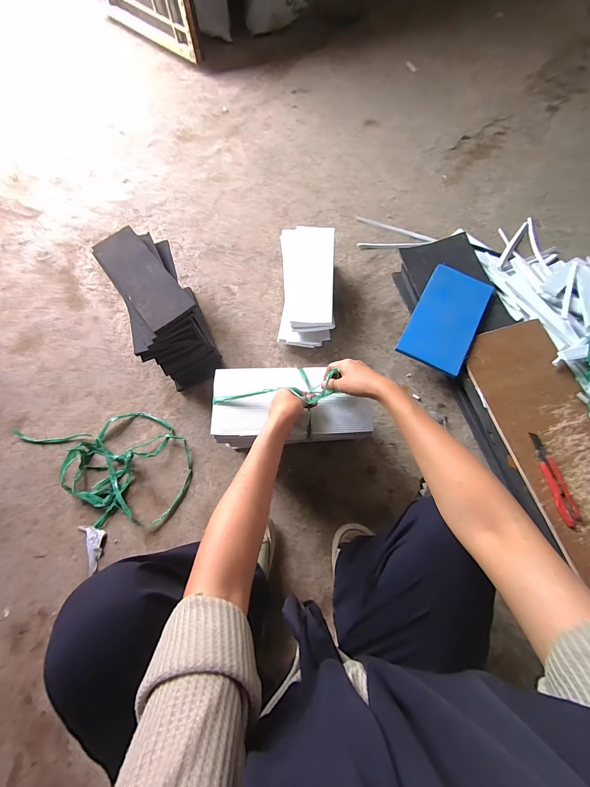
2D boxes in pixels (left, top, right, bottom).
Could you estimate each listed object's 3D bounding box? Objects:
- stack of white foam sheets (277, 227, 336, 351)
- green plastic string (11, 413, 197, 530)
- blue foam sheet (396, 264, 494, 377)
[{"bbox_3d":[0.031,-0.276,0.799,0.134,0.115,0.303,1,70,1],"label":"stack of white foam sheets"},{"bbox_3d":[-0.423,0.133,0.701,0.388,0.031,0.242,35,74,14],"label":"green plastic string"},{"bbox_3d":[0.377,-0.189,0.758,0.149,0.030,0.287,27,73,10],"label":"blue foam sheet"}]

